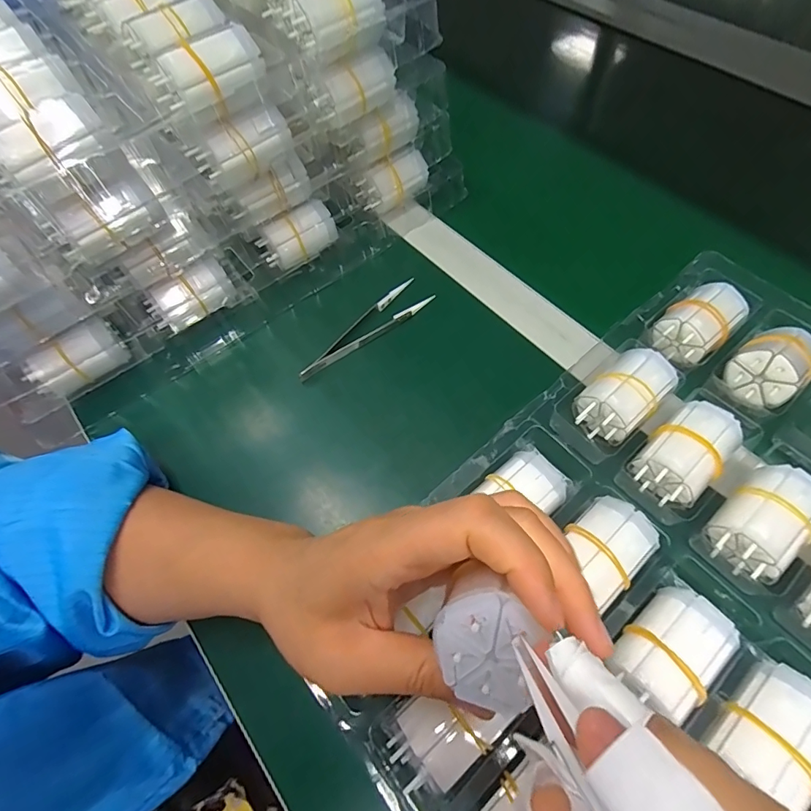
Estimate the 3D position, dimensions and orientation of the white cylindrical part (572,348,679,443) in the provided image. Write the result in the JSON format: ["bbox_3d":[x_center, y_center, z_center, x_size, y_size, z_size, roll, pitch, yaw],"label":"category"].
[{"bbox_3d":[0.142,-0.005,0.294,0.062,0.039,0.038,-39,66,-16],"label":"white cylindrical part"}]

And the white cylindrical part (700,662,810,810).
[{"bbox_3d":[0.170,0.152,0.211,0.054,0.035,0.037,-40,66,-17],"label":"white cylindrical part"}]

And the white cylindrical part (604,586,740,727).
[{"bbox_3d":[0.132,0.125,0.228,0.059,0.035,0.042,-39,66,-16],"label":"white cylindrical part"}]

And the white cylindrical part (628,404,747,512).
[{"bbox_3d":[0.170,0.031,0.275,0.061,0.038,0.039,-39,66,-16],"label":"white cylindrical part"}]

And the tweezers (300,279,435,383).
[{"bbox_3d":[-0.031,-0.059,0.350,0.121,0.010,0.028,-42,67,-17],"label":"tweezers"}]

